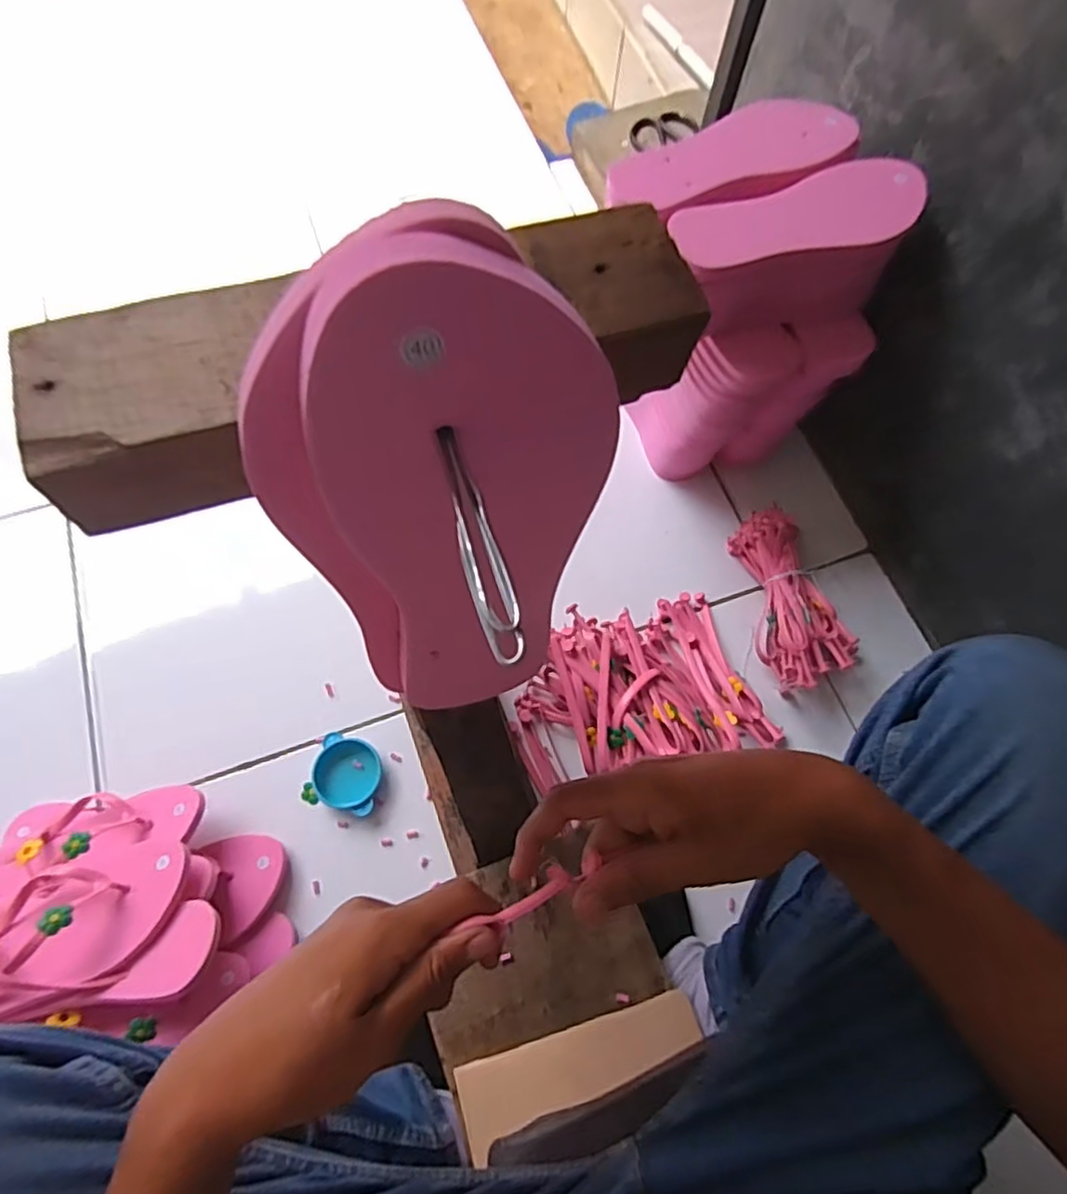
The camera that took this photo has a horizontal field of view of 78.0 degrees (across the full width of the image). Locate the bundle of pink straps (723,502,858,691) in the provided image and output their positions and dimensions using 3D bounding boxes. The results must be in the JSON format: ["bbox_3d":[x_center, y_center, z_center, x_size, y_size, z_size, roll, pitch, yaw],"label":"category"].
[{"bbox_3d":[0.298,0.000,0.768,0.096,0.059,0.211,-13,69,-7],"label":"bundle of pink straps"}]

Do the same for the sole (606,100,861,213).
[{"bbox_3d":[0.186,-0.417,0.619,0.247,0.019,0.090,-19,70,-10],"label":"sole"}]

